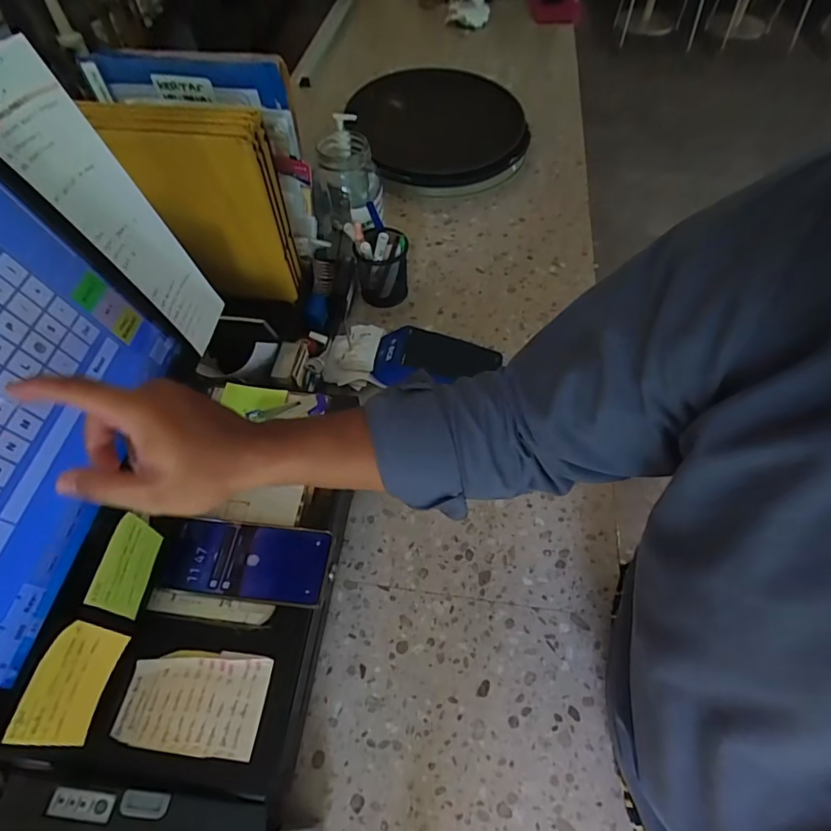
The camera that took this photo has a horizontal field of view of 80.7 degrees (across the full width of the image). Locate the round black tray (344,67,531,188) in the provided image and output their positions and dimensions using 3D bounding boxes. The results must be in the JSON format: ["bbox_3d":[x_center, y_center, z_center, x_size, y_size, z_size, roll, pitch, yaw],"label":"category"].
[{"bbox_3d":[0.047,-0.650,1.109,0.408,0.074,0.412,0,57,0],"label":"round black tray"}]

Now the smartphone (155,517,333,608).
[{"bbox_3d":[-0.172,0.146,0.498,0.163,0.012,0.074,6,57,4],"label":"smartphone"}]

